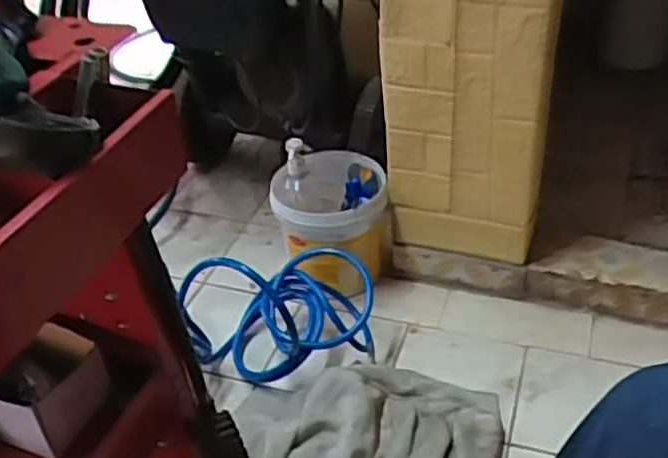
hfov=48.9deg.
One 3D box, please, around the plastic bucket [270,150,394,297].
[{"bbox_3d":[0.001,-0.008,1.255,0.168,0.239,0.165,-3,37,2],"label":"plastic bucket"}]

